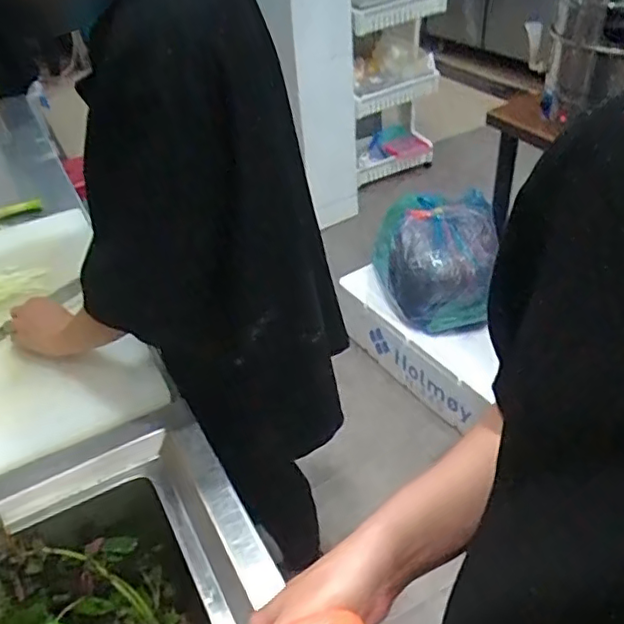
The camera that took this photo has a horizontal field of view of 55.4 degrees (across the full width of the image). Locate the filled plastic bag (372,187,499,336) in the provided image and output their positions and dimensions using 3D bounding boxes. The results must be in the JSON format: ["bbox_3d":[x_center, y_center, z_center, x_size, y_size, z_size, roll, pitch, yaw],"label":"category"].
[{"bbox_3d":[0.363,-0.146,1.796,0.354,0.327,0.326,1,41,8],"label":"filled plastic bag"}]

